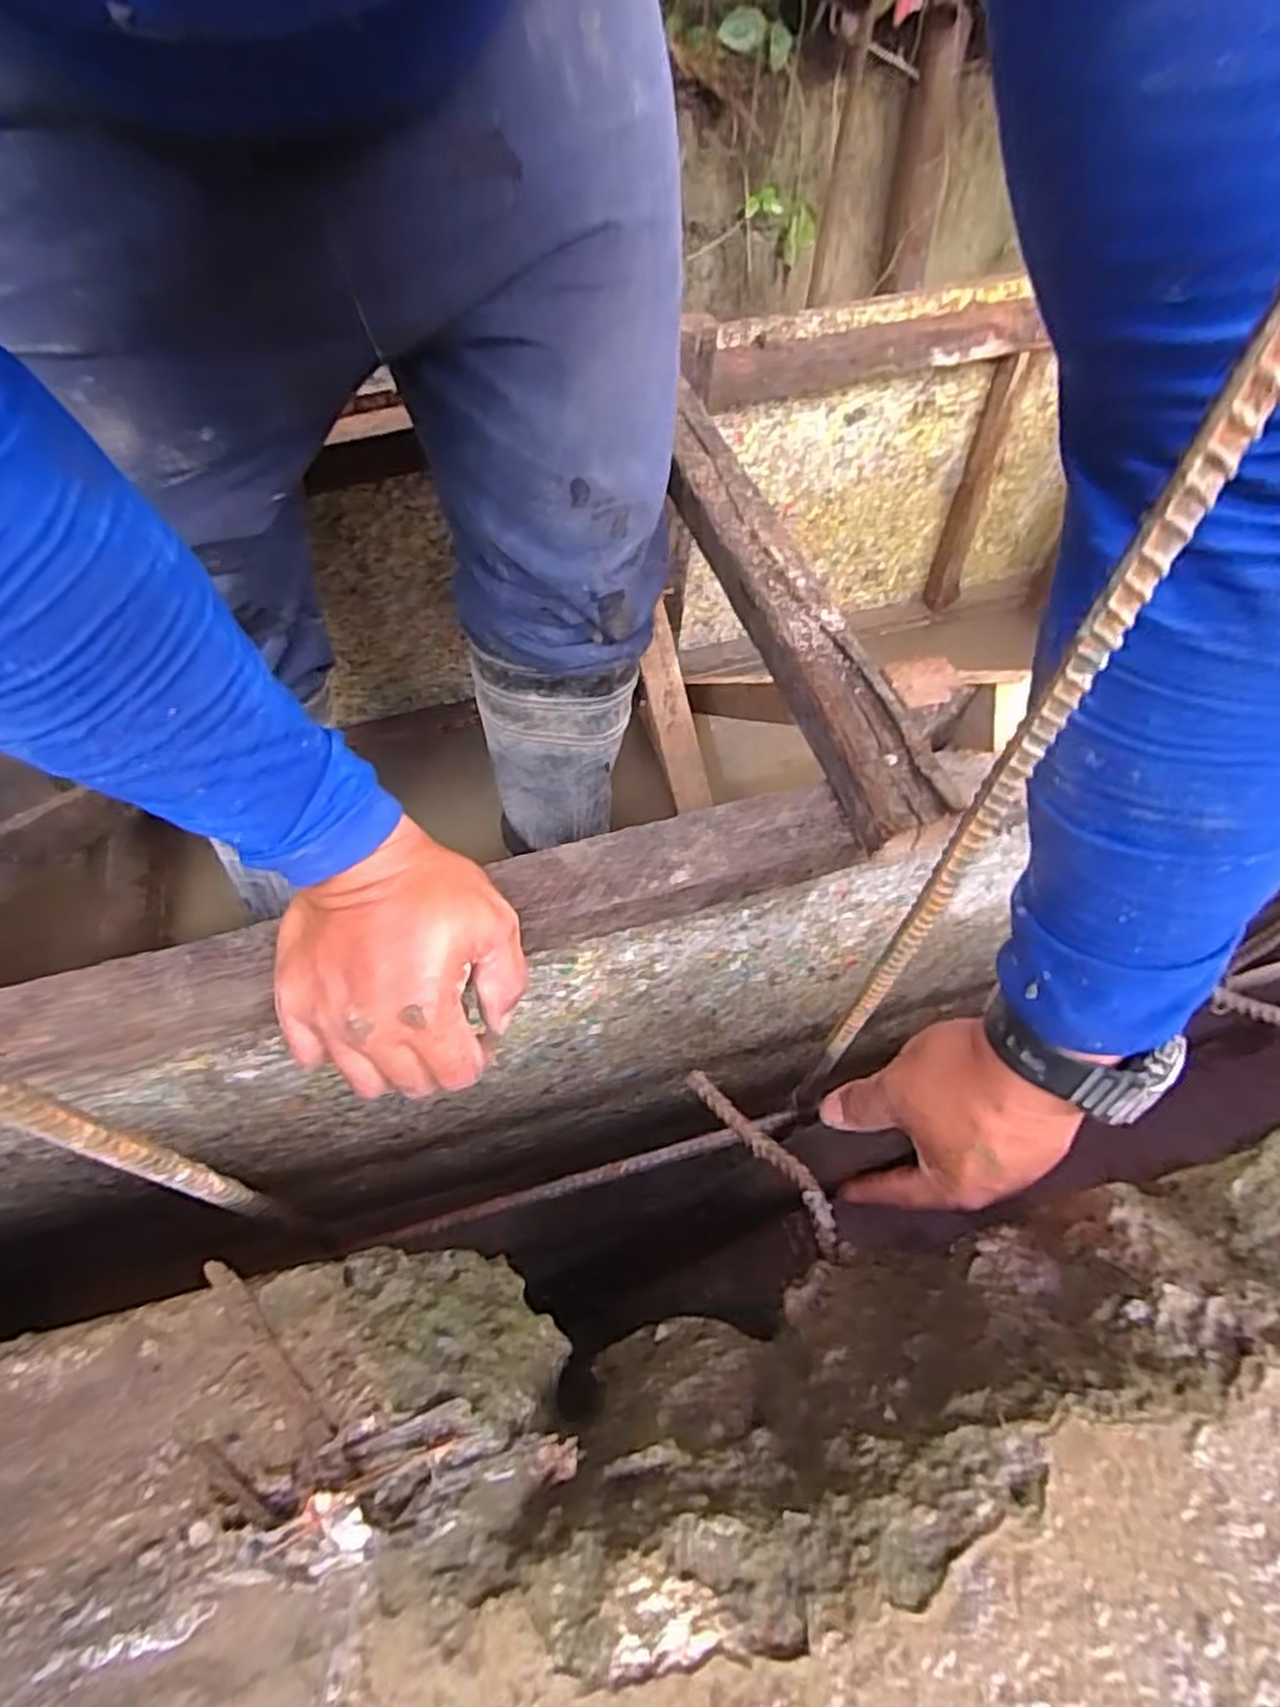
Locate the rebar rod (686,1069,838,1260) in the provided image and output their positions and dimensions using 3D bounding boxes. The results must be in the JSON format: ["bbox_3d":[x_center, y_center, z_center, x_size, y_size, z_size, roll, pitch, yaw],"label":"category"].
[{"bbox_3d":[0.068,0.161,0.414,0.021,0.010,0.115,-31,61,-17],"label":"rebar rod"}]

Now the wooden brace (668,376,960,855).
[{"bbox_3d":[0.085,-0.184,0.520,0.050,0.038,0.440,-15,57,-7],"label":"wooden brace"}]

